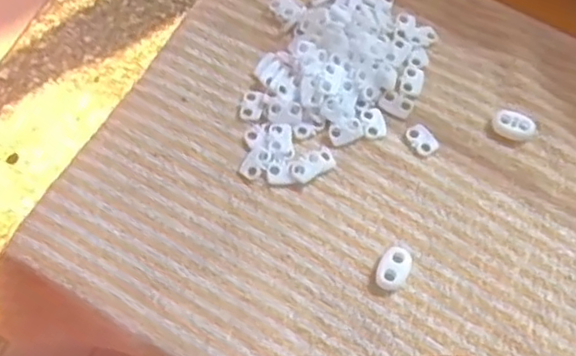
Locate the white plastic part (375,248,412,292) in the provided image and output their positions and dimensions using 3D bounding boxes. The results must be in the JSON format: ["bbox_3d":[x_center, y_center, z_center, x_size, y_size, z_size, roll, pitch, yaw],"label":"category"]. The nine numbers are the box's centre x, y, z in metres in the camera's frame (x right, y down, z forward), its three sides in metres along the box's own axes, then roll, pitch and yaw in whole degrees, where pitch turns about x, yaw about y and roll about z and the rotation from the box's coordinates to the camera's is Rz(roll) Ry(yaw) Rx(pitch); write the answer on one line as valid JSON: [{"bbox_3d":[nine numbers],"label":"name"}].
[{"bbox_3d":[0.053,0.045,0.335,0.015,0.007,0.023,22,69,11],"label":"white plastic part"}]

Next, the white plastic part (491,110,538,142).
[{"bbox_3d":[0.122,-0.028,0.366,0.023,0.007,0.014,20,68,10],"label":"white plastic part"}]

